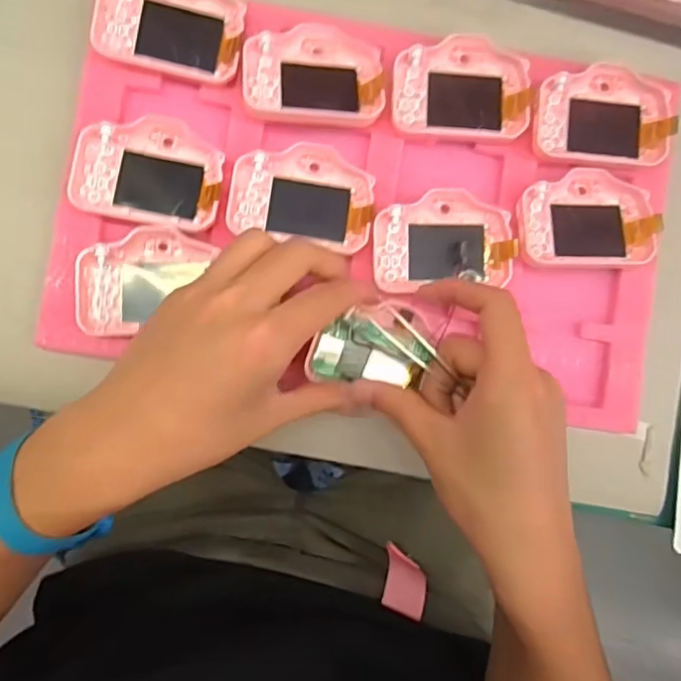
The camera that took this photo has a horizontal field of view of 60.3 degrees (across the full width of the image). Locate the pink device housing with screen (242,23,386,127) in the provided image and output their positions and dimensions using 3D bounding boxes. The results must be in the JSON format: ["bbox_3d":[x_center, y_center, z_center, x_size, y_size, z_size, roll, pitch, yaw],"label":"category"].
[{"bbox_3d":[-0.016,-0.162,0.355,0.083,0.012,0.060,2,87,-6],"label":"pink device housing with screen"}]

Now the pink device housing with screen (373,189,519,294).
[{"bbox_3d":[0.062,-0.060,0.358,0.083,0.016,0.058,0,87,-6],"label":"pink device housing with screen"}]

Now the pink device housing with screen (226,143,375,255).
[{"bbox_3d":[-0.022,-0.087,0.352,0.084,0.018,0.055,13,86,-5],"label":"pink device housing with screen"}]

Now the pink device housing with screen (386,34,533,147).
[{"bbox_3d":[0.074,-0.154,0.361,0.084,0.014,0.057,3,87,-5],"label":"pink device housing with screen"}]

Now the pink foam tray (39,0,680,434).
[{"bbox_3d":[0.020,-0.081,0.363,0.358,0.030,0.214,8,86,-5],"label":"pink foam tray"}]

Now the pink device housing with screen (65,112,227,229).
[{"bbox_3d":[-0.112,-0.100,0.346,0.082,0.012,0.061,12,86,-5],"label":"pink device housing with screen"}]

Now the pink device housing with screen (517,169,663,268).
[{"bbox_3d":[0.152,-0.076,0.365,0.083,0.016,0.060,-1,87,-6],"label":"pink device housing with screen"}]

